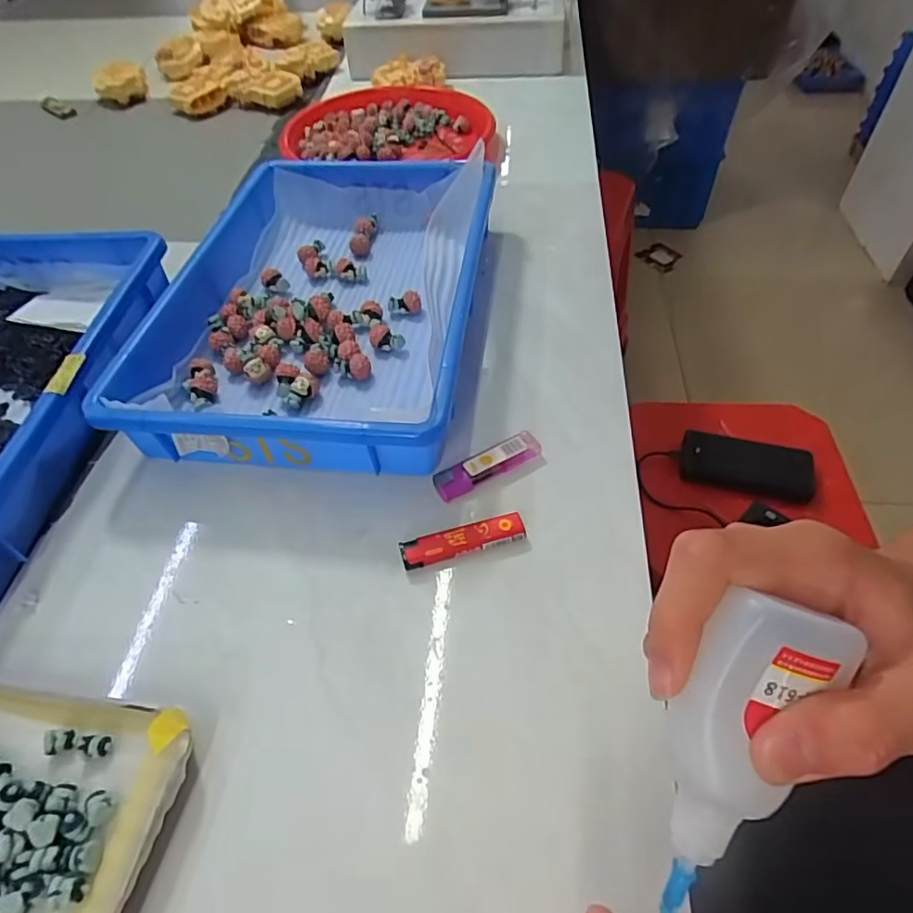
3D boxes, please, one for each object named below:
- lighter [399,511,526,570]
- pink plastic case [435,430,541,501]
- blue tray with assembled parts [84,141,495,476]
[{"bbox_3d":[0.004,0.054,0.372,0.078,0.010,0.019,-13,51,-9],"label":"lighter"},{"bbox_3d":[0.022,0.007,0.410,0.079,0.013,0.022,-23,54,-17],"label":"pink plastic case"},{"bbox_3d":[-0.113,-0.141,0.505,0.258,0.065,0.364,5,51,5],"label":"blue tray with assembled parts"}]

